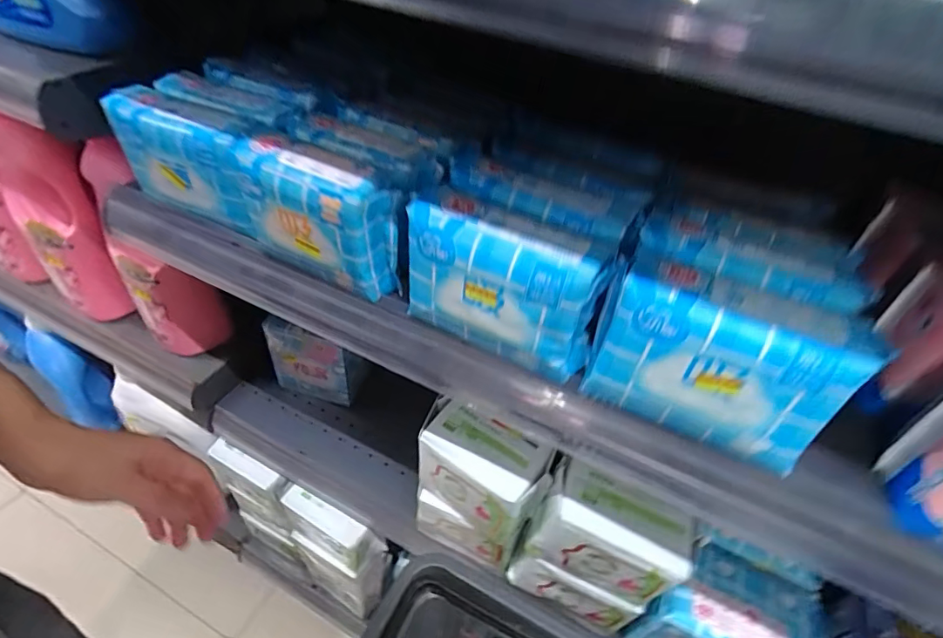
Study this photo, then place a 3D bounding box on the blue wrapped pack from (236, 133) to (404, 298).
[{"bbox_3d":[-0.110,-0.071,0.350,0.113,0.091,0.034,24,44,17],"label":"blue wrapped pack"}]

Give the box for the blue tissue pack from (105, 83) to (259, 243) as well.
[{"bbox_3d":[-0.215,-0.125,0.389,0.139,0.079,0.044,23,44,16],"label":"blue tissue pack"}]

